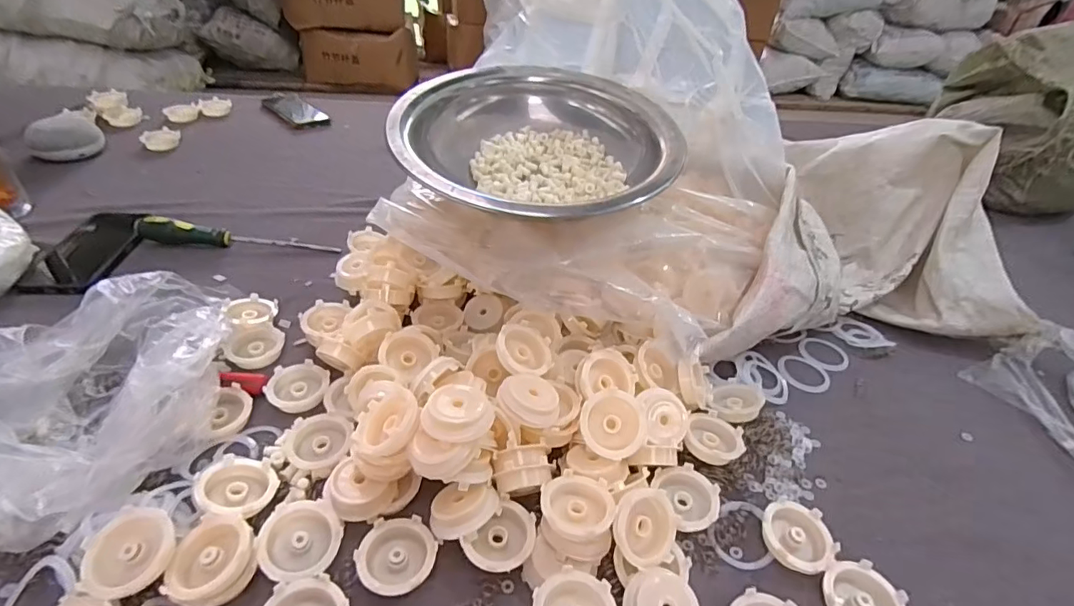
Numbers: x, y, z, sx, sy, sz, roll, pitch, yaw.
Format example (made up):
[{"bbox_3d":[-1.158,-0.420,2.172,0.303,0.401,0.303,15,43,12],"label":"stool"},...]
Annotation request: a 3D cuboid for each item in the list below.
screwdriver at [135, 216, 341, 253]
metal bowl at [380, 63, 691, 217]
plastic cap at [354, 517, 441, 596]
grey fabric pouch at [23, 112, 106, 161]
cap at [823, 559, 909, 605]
[{"bbox_3d":[-0.383,-0.089,0.670,0.232,0.032,0.029,1,39,-7],"label":"screwdriver"},{"bbox_3d":[-0.002,-0.179,0.578,0.287,0.084,0.307,-17,44,-26],"label":"metal bowl"},{"bbox_3d":[-0.100,0.183,0.378,0.054,0.016,0.051,4,38,-3],"label":"plastic cap"},{"bbox_3d":[-0.747,-0.262,0.829,0.091,0.048,0.067,-24,47,-32],"label":"grey fabric pouch"},{"bbox_3d":[0.233,0.214,0.372,0.052,0.017,0.053,4,38,-3],"label":"cap"}]

